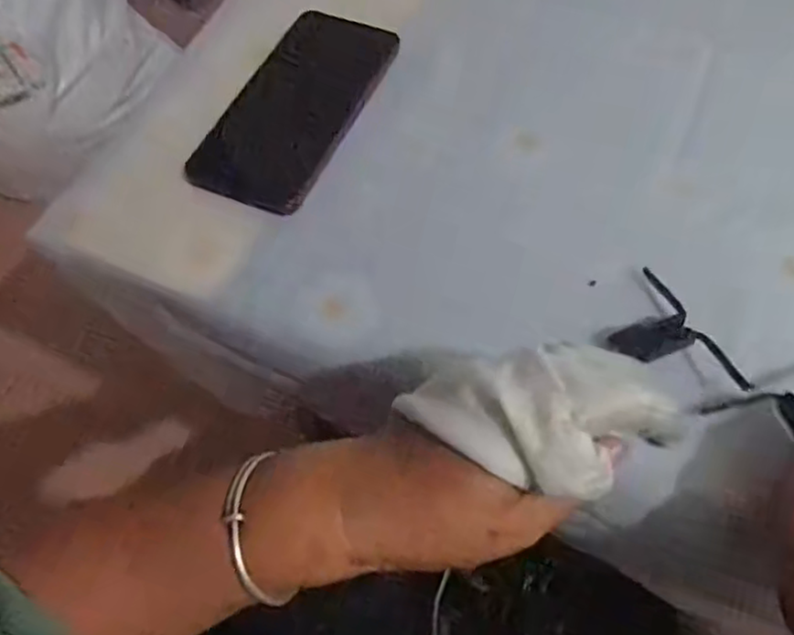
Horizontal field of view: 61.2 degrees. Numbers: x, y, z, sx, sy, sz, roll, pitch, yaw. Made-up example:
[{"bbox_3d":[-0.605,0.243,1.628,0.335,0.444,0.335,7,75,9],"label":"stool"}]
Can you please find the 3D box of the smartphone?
[{"bbox_3d":[-0.066,-0.142,0.449,0.081,0.009,0.171,21,66,11],"label":"smartphone"}]

